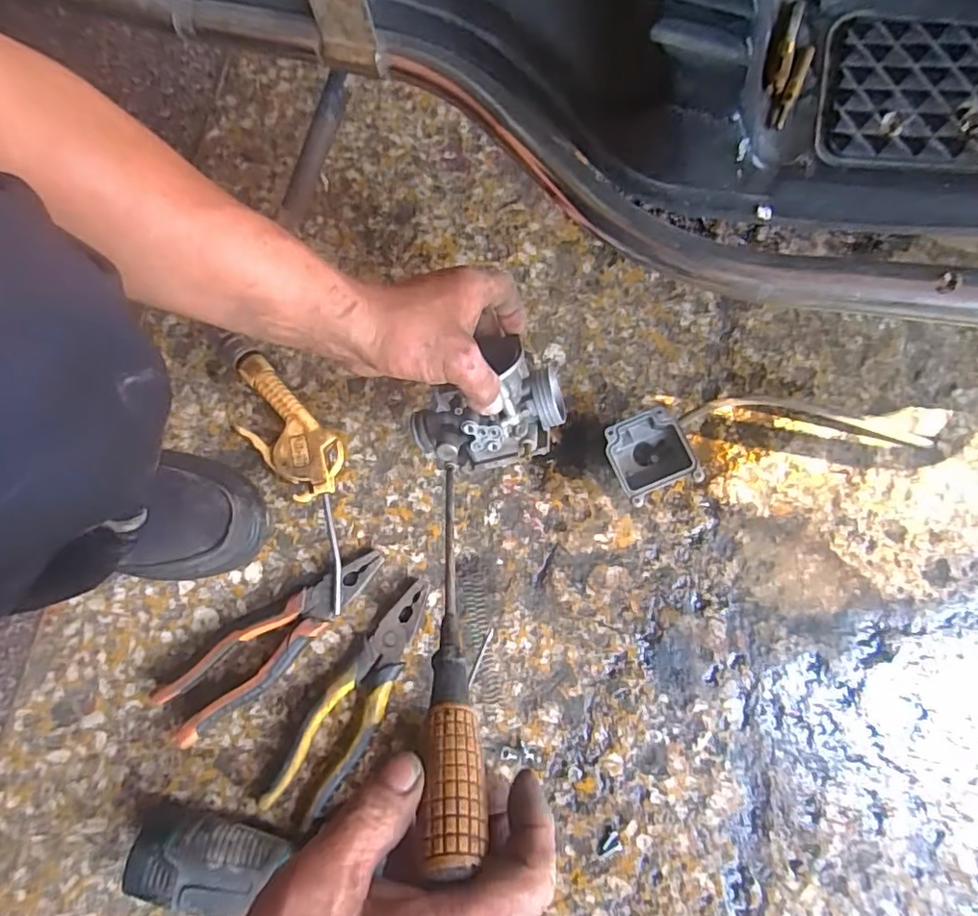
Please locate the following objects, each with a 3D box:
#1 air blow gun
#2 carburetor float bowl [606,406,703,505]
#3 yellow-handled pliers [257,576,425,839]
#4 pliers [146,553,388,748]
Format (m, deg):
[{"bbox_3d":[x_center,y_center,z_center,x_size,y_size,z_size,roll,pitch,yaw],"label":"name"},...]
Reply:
[{"bbox_3d":[-0.159,-0.001,0.487,0.068,0.028,0.238,-34,79,-8],"label":"air blow gun"},{"bbox_3d":[0.130,0.000,0.482,0.063,0.044,0.065,-19,78,-5],"label":"carburetor float bowl"},{"bbox_3d":[-0.098,0.184,0.450,0.047,0.021,0.186,34,79,7],"label":"yellow-handled pliers"},{"bbox_3d":[-0.164,0.139,0.458,0.192,0.020,0.051,-37,80,-8],"label":"pliers"}]

